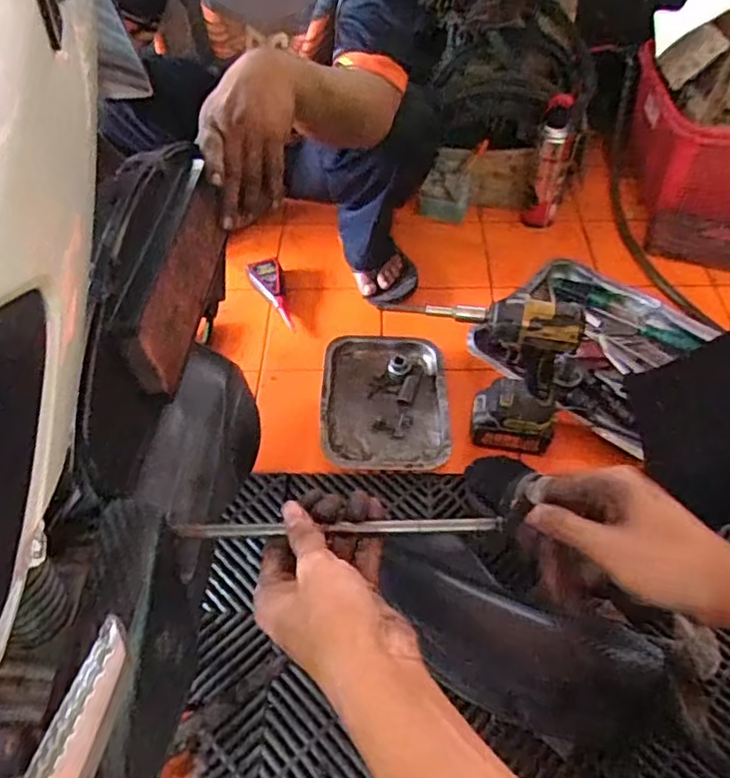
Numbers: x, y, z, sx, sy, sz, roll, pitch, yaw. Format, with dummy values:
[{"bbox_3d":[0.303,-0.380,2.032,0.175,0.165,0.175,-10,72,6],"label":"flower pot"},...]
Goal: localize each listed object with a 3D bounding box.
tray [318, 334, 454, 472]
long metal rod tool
[{"bbox_3d":[0.030,0.013,0.989,0.187,0.031,0.254,1,51,1],"label":"tray"},{"bbox_3d":[-0.019,0.091,0.422,0.212,0.008,0.010,-1,51,3],"label":"long metal rod tool"}]

